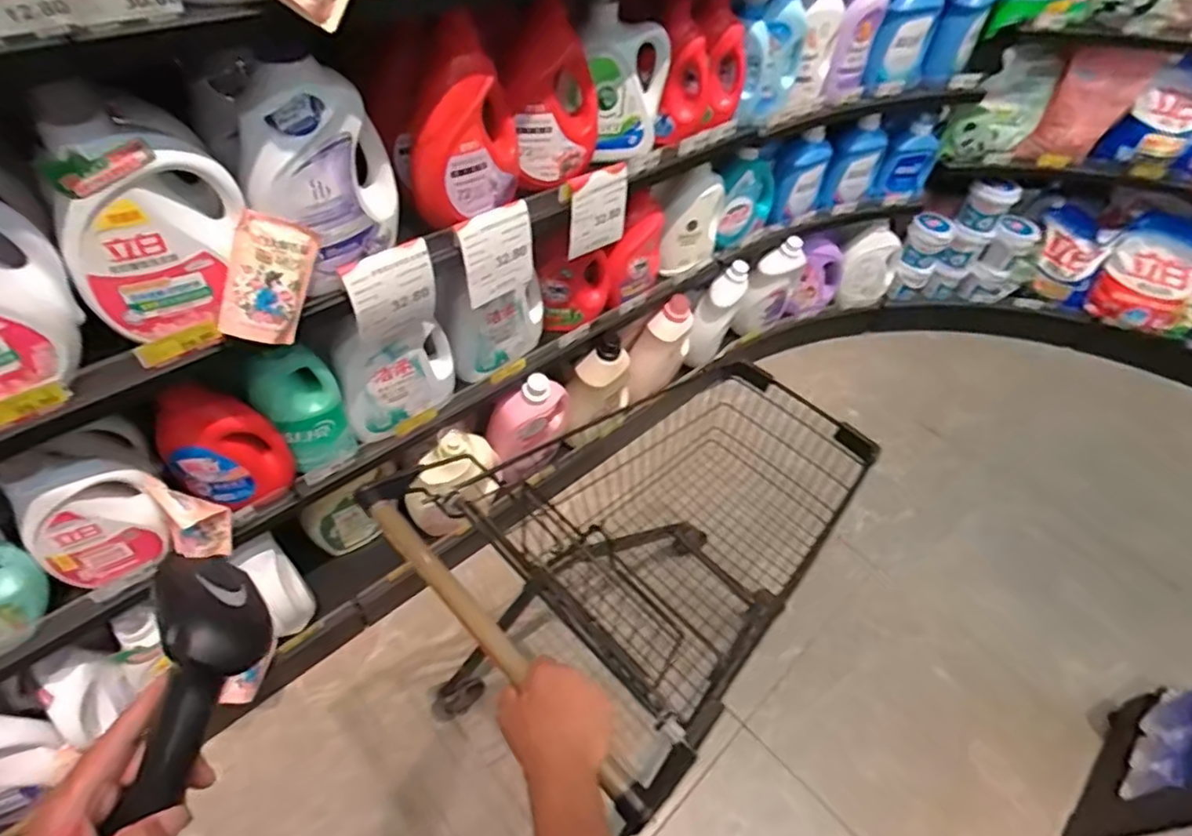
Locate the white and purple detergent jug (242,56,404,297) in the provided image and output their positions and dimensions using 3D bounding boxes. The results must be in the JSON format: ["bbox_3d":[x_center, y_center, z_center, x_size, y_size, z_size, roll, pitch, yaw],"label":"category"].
[{"bbox_3d":[-0.359,-0.322,0.827,0.091,0.254,0.176,26,52,16],"label":"white and purple detergent jug"}]

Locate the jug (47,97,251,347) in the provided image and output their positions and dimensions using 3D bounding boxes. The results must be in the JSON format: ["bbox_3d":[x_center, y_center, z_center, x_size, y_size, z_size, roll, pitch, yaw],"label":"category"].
[{"bbox_3d":[-0.508,-0.224,0.718,0.185,0.238,0.081,-35,61,-30],"label":"jug"}]

